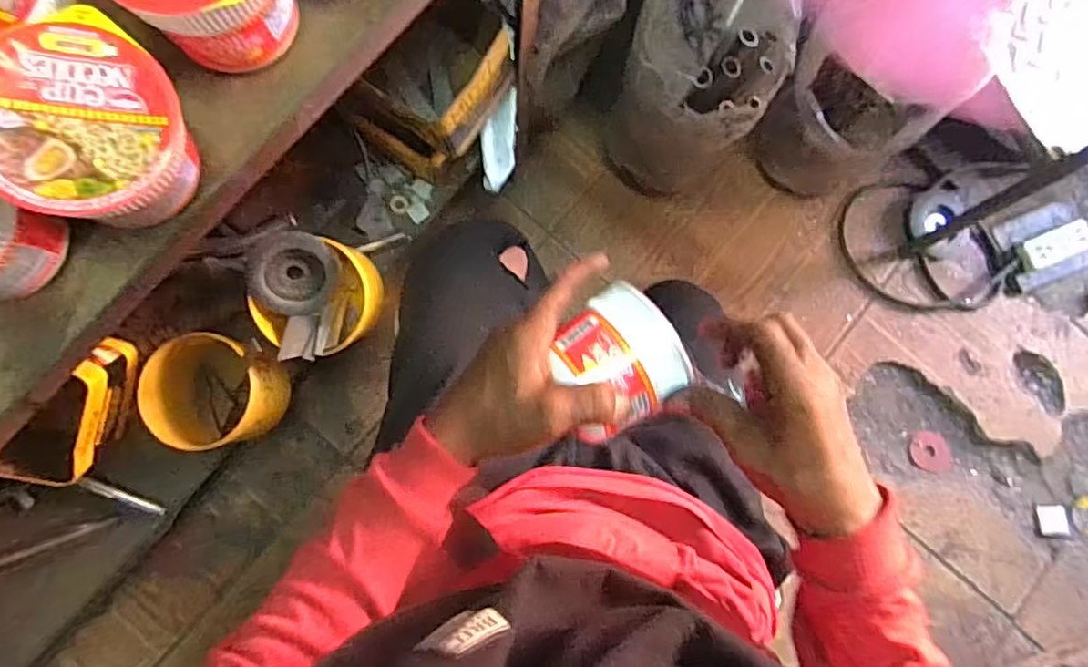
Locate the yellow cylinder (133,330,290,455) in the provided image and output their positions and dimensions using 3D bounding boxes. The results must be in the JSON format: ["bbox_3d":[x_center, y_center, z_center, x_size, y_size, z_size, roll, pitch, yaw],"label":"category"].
[{"bbox_3d":[-0.328,0.058,0.612,0.118,0.070,0.113,-1,82,-4],"label":"yellow cylinder"}]

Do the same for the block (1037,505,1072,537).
[{"bbox_3d":[0.663,0.243,0.793,0.036,0.007,0.039,-4,82,-5],"label":"block"}]

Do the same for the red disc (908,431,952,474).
[{"bbox_3d":[0.512,0.157,0.808,0.051,0.013,0.053,1,82,-4],"label":"red disc"}]

